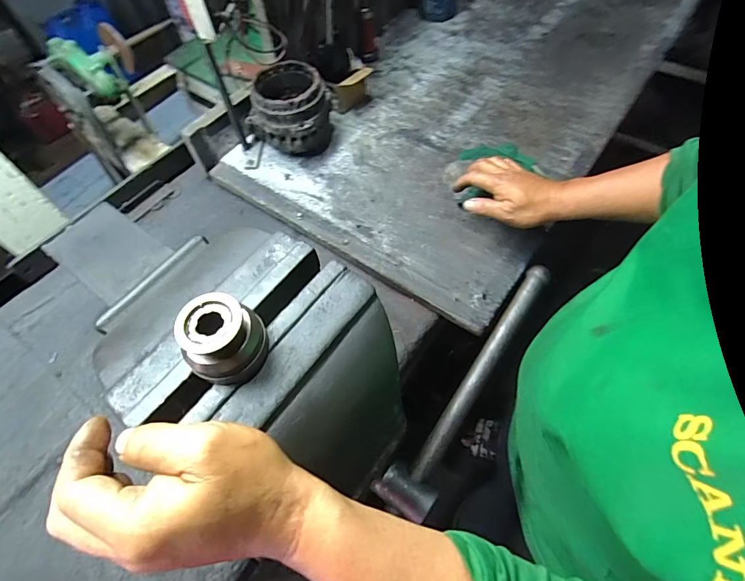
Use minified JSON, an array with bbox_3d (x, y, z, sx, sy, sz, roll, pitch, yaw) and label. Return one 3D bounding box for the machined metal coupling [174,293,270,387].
[{"bbox_3d":[-0.108,0.036,0.300,0.051,0.046,0.051,-2,58,2],"label":"machined metal coupling"}]

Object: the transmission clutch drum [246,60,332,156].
[{"bbox_3d":[-0.149,-0.315,0.748,0.119,0.127,0.128,-2,58,2],"label":"transmission clutch drum"}]

